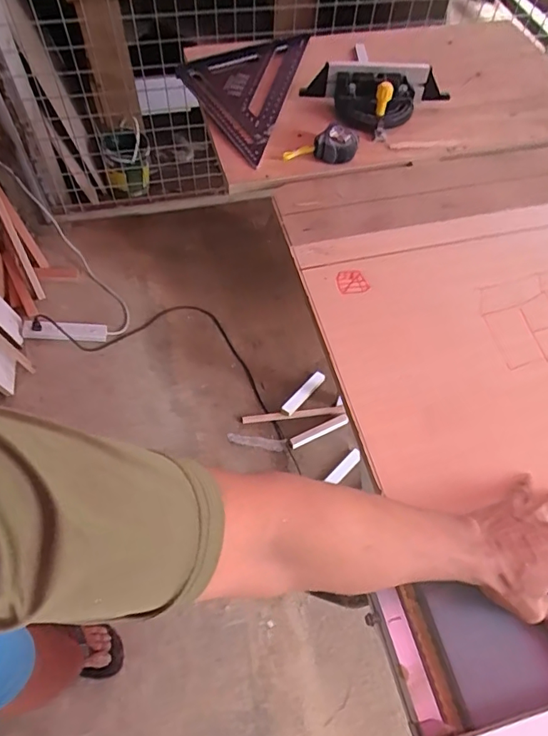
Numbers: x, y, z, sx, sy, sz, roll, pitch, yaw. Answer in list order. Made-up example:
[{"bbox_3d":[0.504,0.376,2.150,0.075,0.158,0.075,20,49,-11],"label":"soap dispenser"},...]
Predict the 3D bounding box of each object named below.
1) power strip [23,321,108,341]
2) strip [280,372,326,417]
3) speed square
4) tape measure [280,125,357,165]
[{"bbox_3d":[-0.620,-0.111,1.491,0.229,0.030,0.055,1,56,-23],"label":"power strip"},{"bbox_3d":[0.092,0.078,1.559,0.036,0.018,0.180,38,65,19],"label":"strip"},{"bbox_3d":[-0.071,-0.526,0.924,0.196,0.022,0.372,14,58,6],"label":"speed square"},{"bbox_3d":[0.080,-0.378,0.837,0.123,0.032,0.071,6,58,1],"label":"tape measure"}]

